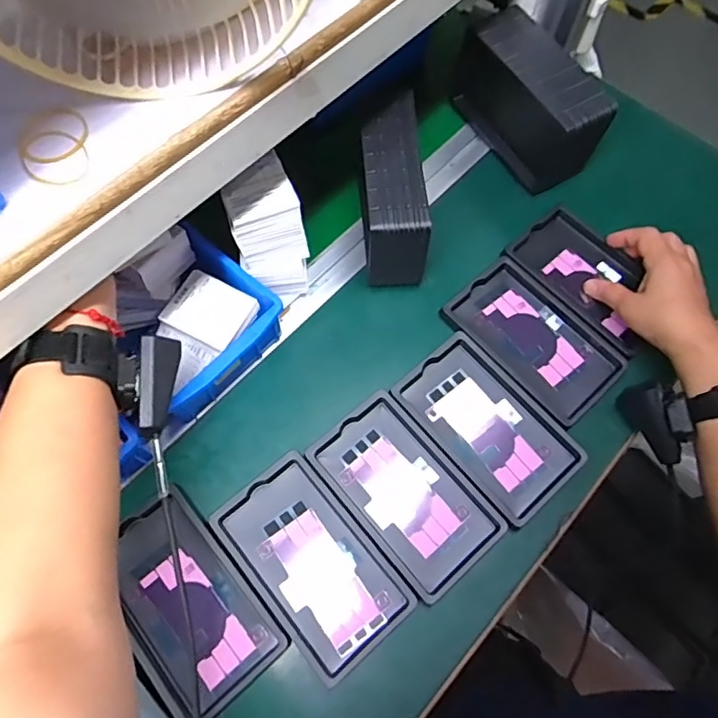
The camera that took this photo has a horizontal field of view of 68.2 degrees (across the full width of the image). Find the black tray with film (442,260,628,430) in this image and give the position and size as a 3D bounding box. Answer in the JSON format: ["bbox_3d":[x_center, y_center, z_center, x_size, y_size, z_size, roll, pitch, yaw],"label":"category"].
[{"bbox_3d":[0.167,-0.021,0.505,0.096,0.014,0.155,-40,72,-15],"label":"black tray with film"}]

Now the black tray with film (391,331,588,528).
[{"bbox_3d":[0.115,0.059,0.473,0.095,0.013,0.157,-38,72,-14],"label":"black tray with film"}]

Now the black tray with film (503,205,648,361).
[{"bbox_3d":[0.232,-0.078,0.532,0.089,0.025,0.154,-38,72,-14],"label":"black tray with film"}]

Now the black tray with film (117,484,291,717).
[{"bbox_3d":[-0.136,0.189,0.416,0.093,0.017,0.155,-39,72,-14],"label":"black tray with film"}]

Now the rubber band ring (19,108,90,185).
[{"bbox_3d":[-0.174,-0.121,0.301,0.039,0.004,0.056,-9,67,-3],"label":"rubber band ring"}]

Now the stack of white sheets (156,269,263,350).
[{"bbox_3d":[-0.131,-0.043,0.468,0.070,0.011,0.058,26,70,11],"label":"stack of white sheets"}]

